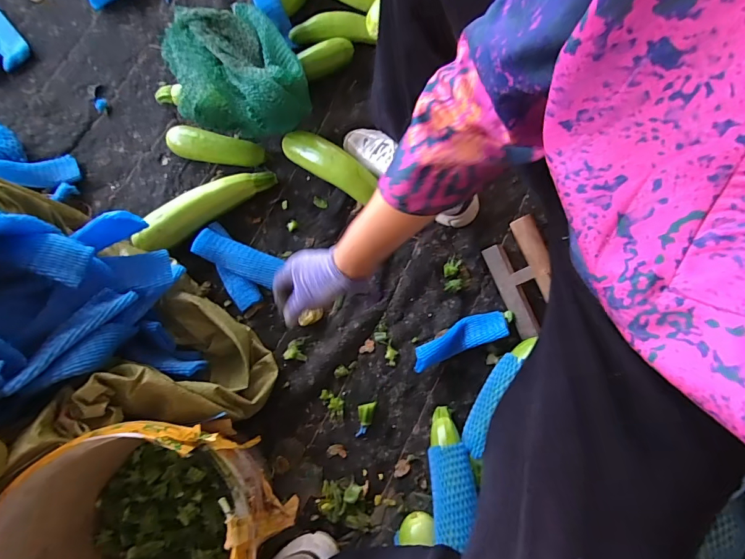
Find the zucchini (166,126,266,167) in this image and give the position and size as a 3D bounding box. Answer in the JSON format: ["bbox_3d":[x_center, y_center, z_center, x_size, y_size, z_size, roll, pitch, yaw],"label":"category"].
[{"bbox_3d":[-0.284,-0.237,0.719,0.170,0.046,0.049,8,78,2],"label":"zucchini"}]

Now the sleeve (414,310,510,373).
[{"bbox_3d":[0.140,0.096,0.652,0.162,0.041,0.049,-21,79,-4],"label":"sleeve"}]

